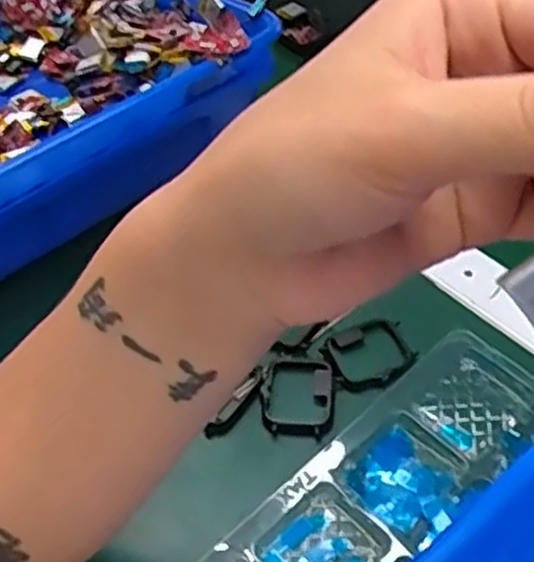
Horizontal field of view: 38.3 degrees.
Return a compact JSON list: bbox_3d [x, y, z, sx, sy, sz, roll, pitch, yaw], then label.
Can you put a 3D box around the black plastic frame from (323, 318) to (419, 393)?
[{"bbox_3d":[0.055,0.038,0.408,0.044,0.005,0.042,-16,50,-12],"label":"black plastic frame"}]

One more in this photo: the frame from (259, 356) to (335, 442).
[{"bbox_3d":[0.016,0.058,0.396,0.038,0.012,0.042,-3,49,-1],"label":"frame"}]

